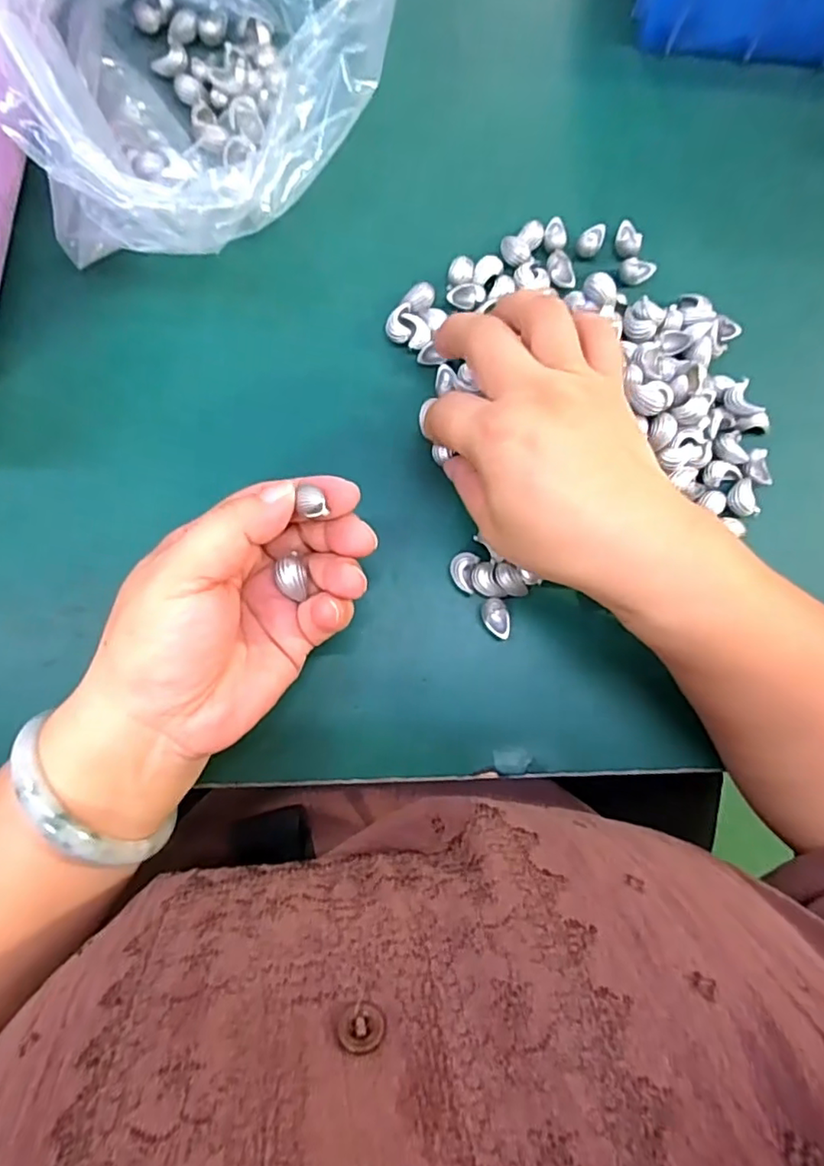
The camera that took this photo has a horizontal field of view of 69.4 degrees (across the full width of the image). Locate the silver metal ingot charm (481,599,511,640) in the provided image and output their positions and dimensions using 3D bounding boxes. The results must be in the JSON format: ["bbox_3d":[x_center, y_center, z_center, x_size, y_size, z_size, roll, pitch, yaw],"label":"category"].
[{"bbox_3d":[0.041,0.017,0.287,0.012,0.011,0.020,-17,84,-6],"label":"silver metal ingot charm"}]

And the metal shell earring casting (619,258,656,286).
[{"bbox_3d":[0.121,-0.166,0.318,0.021,0.012,0.010,-9,83,-6],"label":"metal shell earring casting"}]

